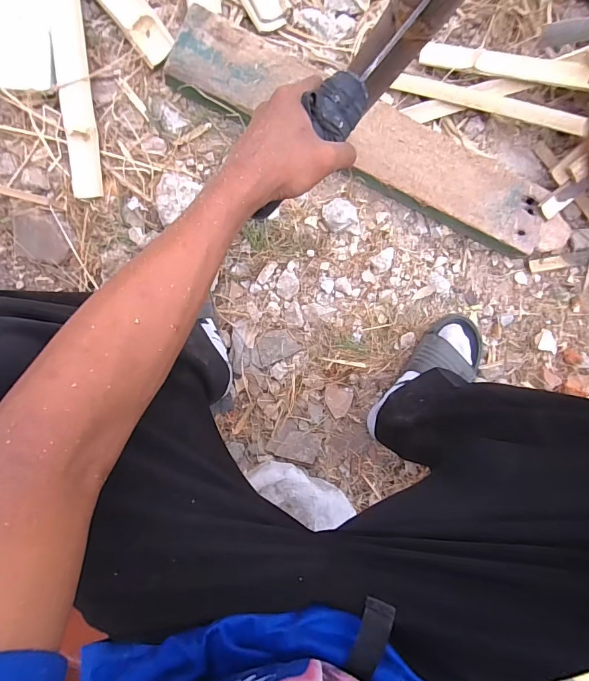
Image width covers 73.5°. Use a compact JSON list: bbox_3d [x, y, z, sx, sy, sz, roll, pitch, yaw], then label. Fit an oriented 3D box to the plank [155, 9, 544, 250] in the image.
[{"bbox_3d":[0.137,-0.319,0.640,0.672,0.052,0.127,24,94,-6],"label":"plank"}]

